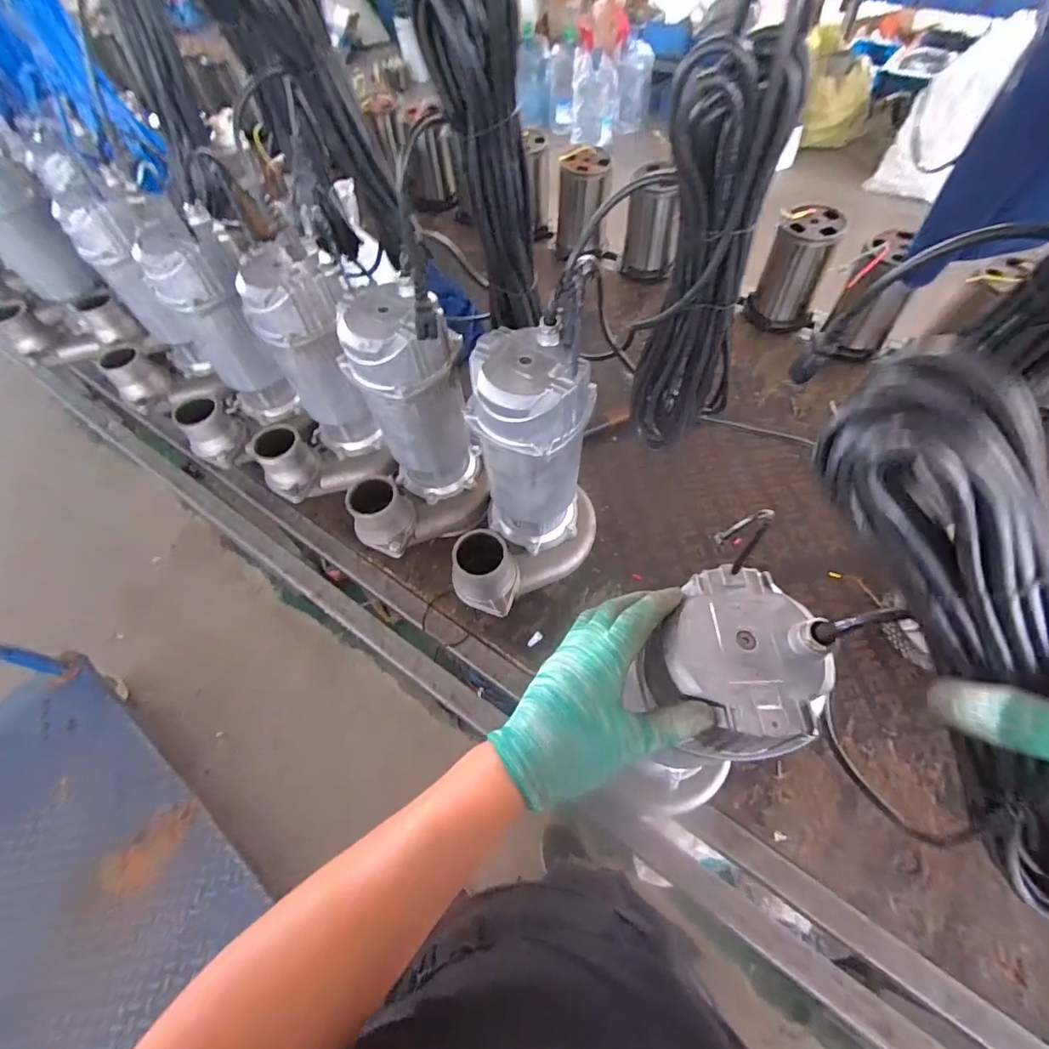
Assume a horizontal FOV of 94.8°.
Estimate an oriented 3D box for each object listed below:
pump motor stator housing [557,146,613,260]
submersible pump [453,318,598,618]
[{"bbox_3d":[0.135,-0.756,1.155,0.123,0.204,0.109,3,60,6],"label":"pump motor stator housing"},{"bbox_3d":[0.000,-0.036,0.598,0.153,0.319,0.223,19,63,14],"label":"submersible pump"}]

